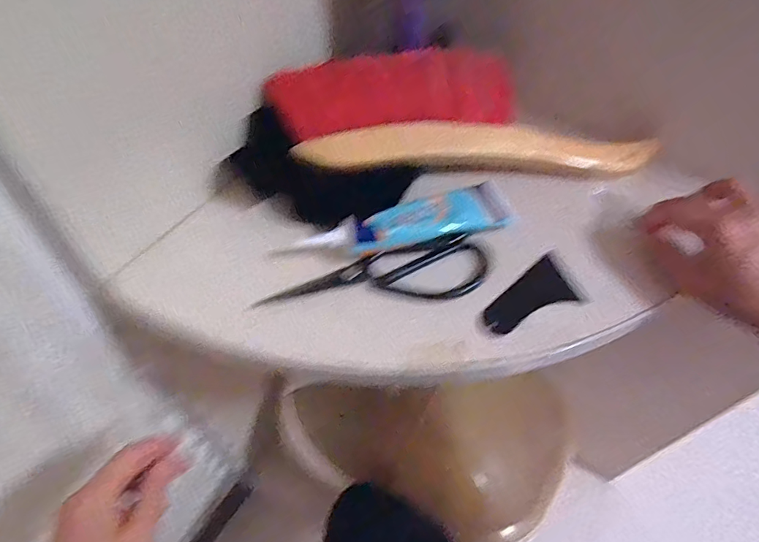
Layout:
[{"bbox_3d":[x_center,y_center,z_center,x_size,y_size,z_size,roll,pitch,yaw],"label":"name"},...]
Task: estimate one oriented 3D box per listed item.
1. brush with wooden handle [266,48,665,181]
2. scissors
[{"bbox_3d":[0.082,-0.144,0.450,0.364,0.064,0.106,0,54,-3],"label":"brush with wooden handle"},{"bbox_3d":[-0.001,0.002,0.393,0.181,0.016,0.057,-6,54,-8],"label":"scissors"}]

